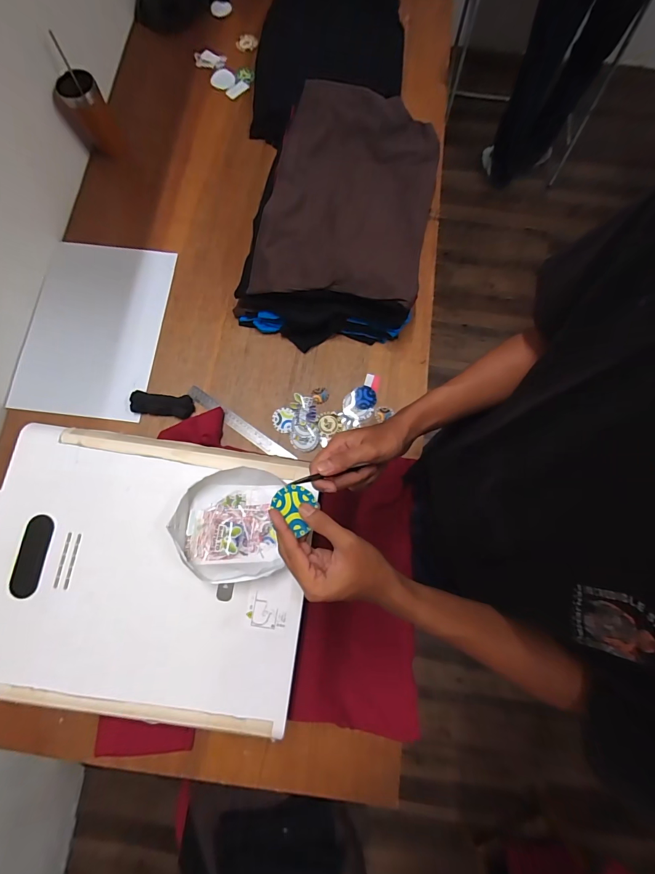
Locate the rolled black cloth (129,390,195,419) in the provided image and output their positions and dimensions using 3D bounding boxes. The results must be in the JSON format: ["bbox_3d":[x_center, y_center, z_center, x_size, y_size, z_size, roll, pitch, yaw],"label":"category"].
[{"bbox_3d":[-0.350,-0.069,0.779,0.125,0.030,0.045,7,76,1],"label":"rolled black cloth"}]

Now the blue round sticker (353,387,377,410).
[{"bbox_3d":[0.082,-0.085,0.798,0.050,0.004,0.050,1,84,-7],"label":"blue round sticker"}]

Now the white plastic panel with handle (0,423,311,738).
[{"bbox_3d":[-0.289,0.201,0.564,0.497,0.027,0.403,8,76,1],"label":"white plastic panel with handle"}]

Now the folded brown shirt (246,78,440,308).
[{"bbox_3d":[0.054,-0.500,0.766,0.332,0.058,0.499,15,75,-6],"label":"folded brown shirt"}]

